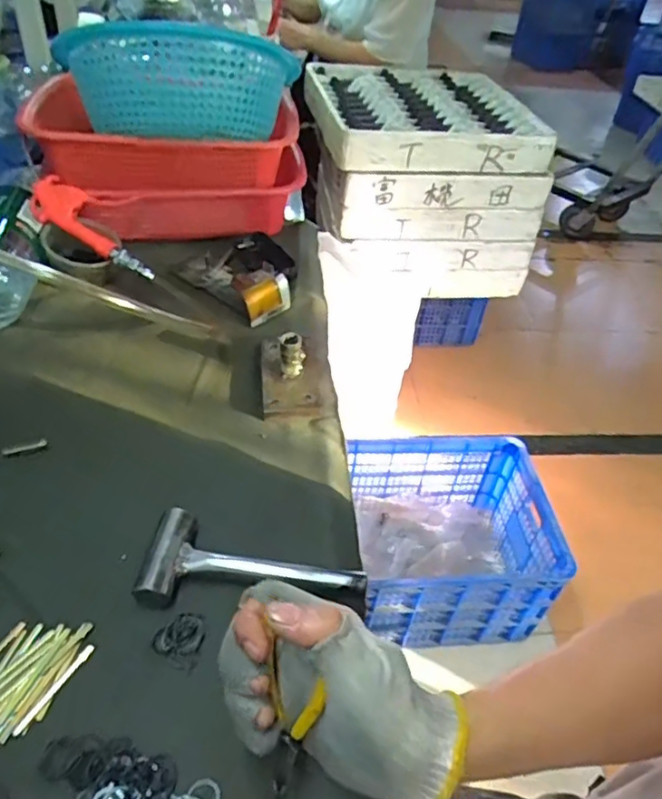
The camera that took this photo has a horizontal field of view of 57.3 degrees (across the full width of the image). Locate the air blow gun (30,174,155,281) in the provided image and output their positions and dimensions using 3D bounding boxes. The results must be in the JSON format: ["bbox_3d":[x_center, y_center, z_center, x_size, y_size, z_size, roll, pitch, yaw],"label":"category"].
[{"bbox_3d":[-0.298,-0.212,0.762,0.188,0.038,0.049,38,49,3],"label":"air blow gun"}]

